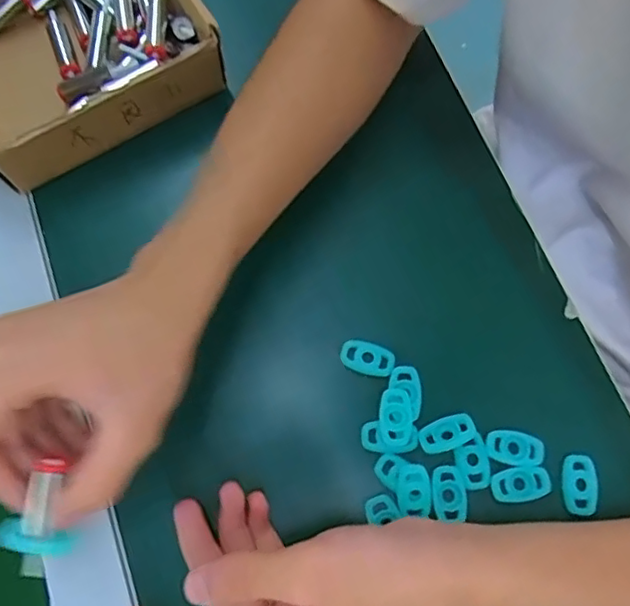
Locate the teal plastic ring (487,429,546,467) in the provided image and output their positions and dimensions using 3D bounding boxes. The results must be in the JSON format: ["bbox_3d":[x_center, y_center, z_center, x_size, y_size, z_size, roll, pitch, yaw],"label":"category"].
[{"bbox_3d":[0.114,0.083,0.346,0.033,0.004,0.019,6,71,1],"label":"teal plastic ring"}]

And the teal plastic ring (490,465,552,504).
[{"bbox_3d":[0.116,0.102,0.340,0.033,0.004,0.018,-11,72,-5],"label":"teal plastic ring"}]

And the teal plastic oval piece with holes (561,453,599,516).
[{"bbox_3d":[0.149,0.102,0.342,0.018,0.007,0.031,7,71,1],"label":"teal plastic oval piece with holes"}]

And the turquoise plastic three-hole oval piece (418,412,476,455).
[{"bbox_3d":[0.076,0.075,0.348,0.032,0.005,0.018,-21,73,-8],"label":"turquoise plastic three-hole oval piece"}]

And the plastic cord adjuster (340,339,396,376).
[{"bbox_3d":[0.031,0.033,0.364,0.033,0.005,0.019,16,71,4],"label":"plastic cord adjuster"}]

